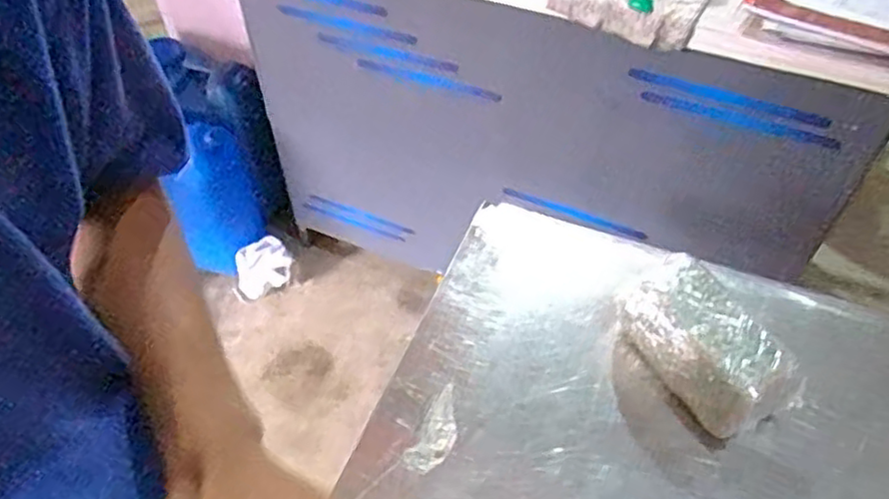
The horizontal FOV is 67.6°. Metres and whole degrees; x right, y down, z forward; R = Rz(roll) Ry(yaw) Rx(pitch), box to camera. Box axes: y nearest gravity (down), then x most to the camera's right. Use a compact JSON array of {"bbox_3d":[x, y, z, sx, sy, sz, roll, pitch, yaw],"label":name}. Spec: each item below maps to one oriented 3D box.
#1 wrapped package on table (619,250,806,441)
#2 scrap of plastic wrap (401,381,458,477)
[{"bbox_3d":[0.250,0.097,0.651,0.087,0.092,0.174,-23,53,-18],"label":"wrapped package on table"},{"bbox_3d":[-0.008,0.173,0.640,0.039,0.006,0.091,15,51,13],"label":"scrap of plastic wrap"}]

